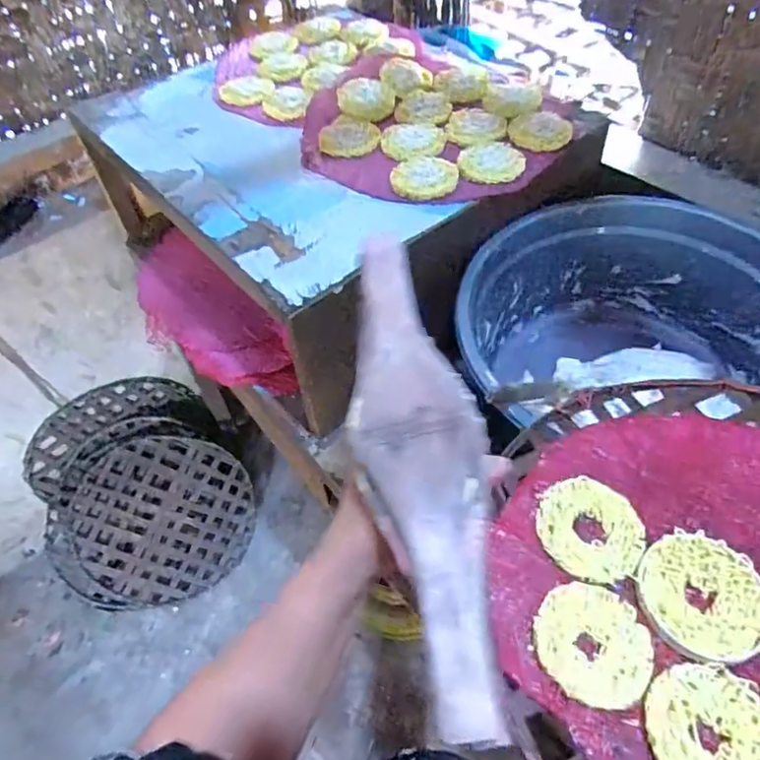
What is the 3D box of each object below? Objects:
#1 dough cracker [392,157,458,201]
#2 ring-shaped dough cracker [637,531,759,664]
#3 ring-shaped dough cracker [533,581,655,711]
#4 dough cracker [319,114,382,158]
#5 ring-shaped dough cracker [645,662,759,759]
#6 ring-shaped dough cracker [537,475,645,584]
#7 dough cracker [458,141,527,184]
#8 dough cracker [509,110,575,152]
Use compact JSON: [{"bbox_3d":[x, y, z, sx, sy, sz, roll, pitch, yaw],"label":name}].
[{"bbox_3d":[0.053,-0.245,0.694,0.079,0.010,0.072,23,58,20],"label":"dough cracker"},{"bbox_3d":[0.231,0.155,0.412,0.084,0.012,0.084,-2,53,3],"label":"ring-shaped dough cracker"},{"bbox_3d":[0.146,0.179,0.393,0.076,0.004,0.076,-2,53,3],"label":"ring-shaped dough cracker"},{"bbox_3d":[-0.041,-0.329,0.767,0.079,0.008,0.088,-5,53,1],"label":"dough cracker"},{"bbox_3d":[0.209,0.220,0.355,0.079,0.010,0.079,-2,53,3],"label":"ring-shaped dough cracker"},{"bbox_3d":[0.163,0.115,0.446,0.076,0.004,0.082,-2,53,3],"label":"ring-shaped dough cracker"},{"bbox_3d":[0.134,-0.272,0.709,0.077,0.013,0.087,-18,59,-4],"label":"dough cracker"},{"bbox_3d":[0.206,-0.321,0.741,0.077,0.015,0.073,-2,53,3],"label":"dough cracker"}]

